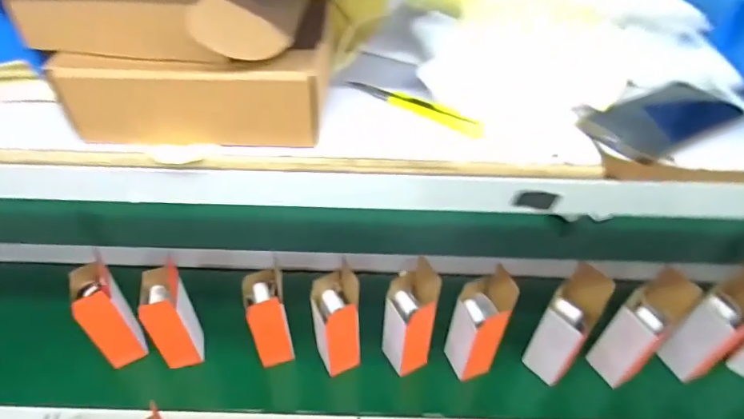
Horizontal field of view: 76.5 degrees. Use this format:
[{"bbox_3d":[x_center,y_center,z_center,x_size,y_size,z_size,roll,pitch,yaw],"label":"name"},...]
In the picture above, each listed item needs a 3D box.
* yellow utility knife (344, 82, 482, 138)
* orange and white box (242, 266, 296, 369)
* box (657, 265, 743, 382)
[{"bbox_3d":[0.042,-0.102,0.462,0.143,0.019,0.014,27,50,23],"label":"yellow utility knife"},{"bbox_3d":[-0.178,0.191,0.821,0.063,0.184,0.083,-10,47,-10],"label":"orange and white box"},{"bbox_3d":[0.588,0.198,0.803,0.089,0.228,0.080,-22,50,-20],"label":"box"}]

